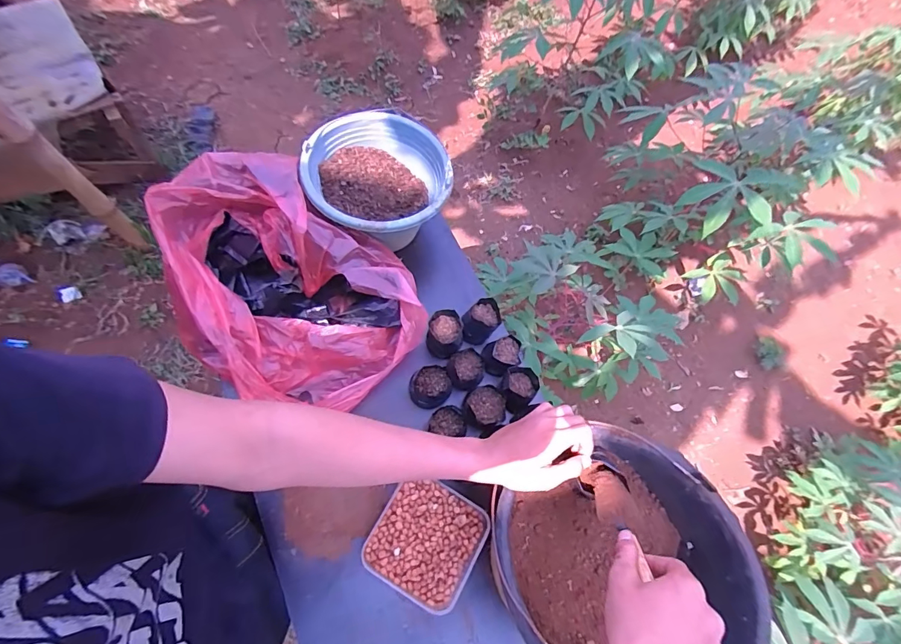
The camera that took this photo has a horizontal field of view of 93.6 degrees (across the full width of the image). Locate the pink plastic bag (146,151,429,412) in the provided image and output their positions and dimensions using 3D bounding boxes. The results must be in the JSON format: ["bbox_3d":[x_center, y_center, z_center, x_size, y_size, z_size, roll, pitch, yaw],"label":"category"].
[{"bbox_3d":[-0.257,-0.055,0.676,0.390,0.191,0.293,37,68,5],"label":"pink plastic bag"}]

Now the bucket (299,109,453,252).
[{"bbox_3d":[-0.127,-0.241,0.787,0.248,0.148,0.242,3,69,-9],"label":"bucket"}]

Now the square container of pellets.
[{"bbox_3d":[-0.034,0.324,0.631,0.150,0.034,0.148,32,68,3],"label":"square container of pellets"}]

